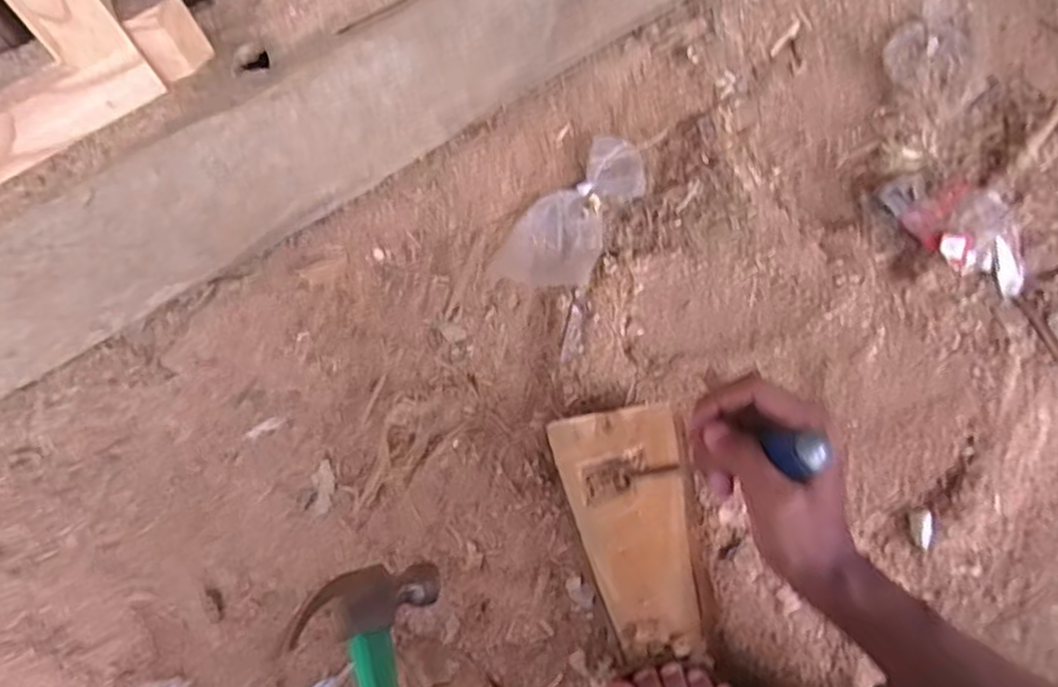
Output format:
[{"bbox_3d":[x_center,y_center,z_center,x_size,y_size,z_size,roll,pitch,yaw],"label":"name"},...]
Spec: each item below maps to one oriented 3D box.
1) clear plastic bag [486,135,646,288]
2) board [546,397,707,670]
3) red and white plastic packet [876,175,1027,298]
[{"bbox_3d":[0.044,-0.125,0.693,0.085,0.014,0.171,30,74,12],"label":"clear plastic bag"},{"bbox_3d":[0.086,0.144,0.568,0.097,0.015,0.186,-13,77,-2],"label":"board"},{"bbox_3d":[0.384,-0.105,0.642,0.078,0.023,0.139,-36,73,-10],"label":"red and white plastic packet"}]

